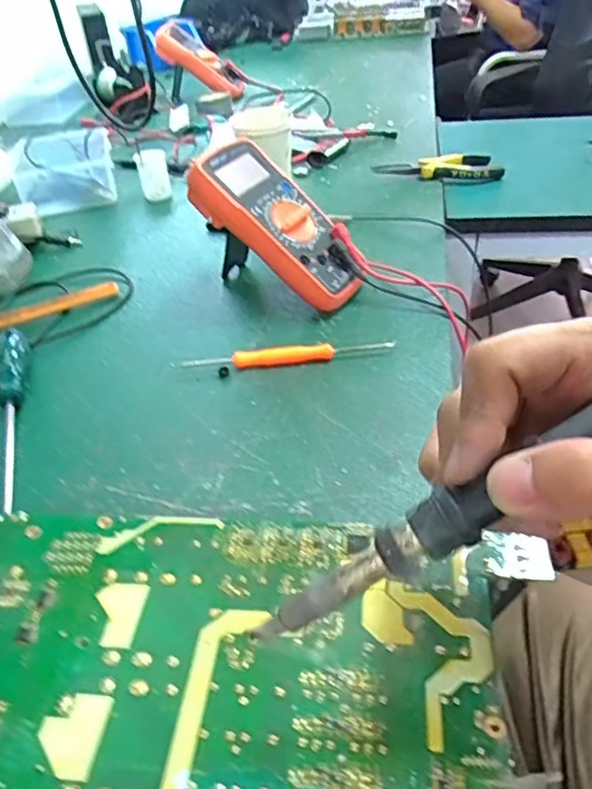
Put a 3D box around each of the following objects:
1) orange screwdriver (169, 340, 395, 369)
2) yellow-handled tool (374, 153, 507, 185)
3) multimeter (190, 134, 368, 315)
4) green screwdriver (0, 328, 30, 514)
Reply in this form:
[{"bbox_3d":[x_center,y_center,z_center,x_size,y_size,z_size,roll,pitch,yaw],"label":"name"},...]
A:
[{"bbox_3d":[-0.010,-0.032,0.494,0.173,0.012,0.017,-8,39,3],"label":"orange screwdriver"},{"bbox_3d":[0.176,-0.280,0.766,0.151,0.016,0.056,-4,39,8],"label":"yellow-handled tool"},{"bbox_3d":[-0.017,-0.146,0.547,0.169,0.044,0.082,44,50,-3],"label":"multimeter"},{"bbox_3d":[-0.214,0.009,0.461,0.027,0.023,0.188,-18,39,-9],"label":"green screwdriver"}]

